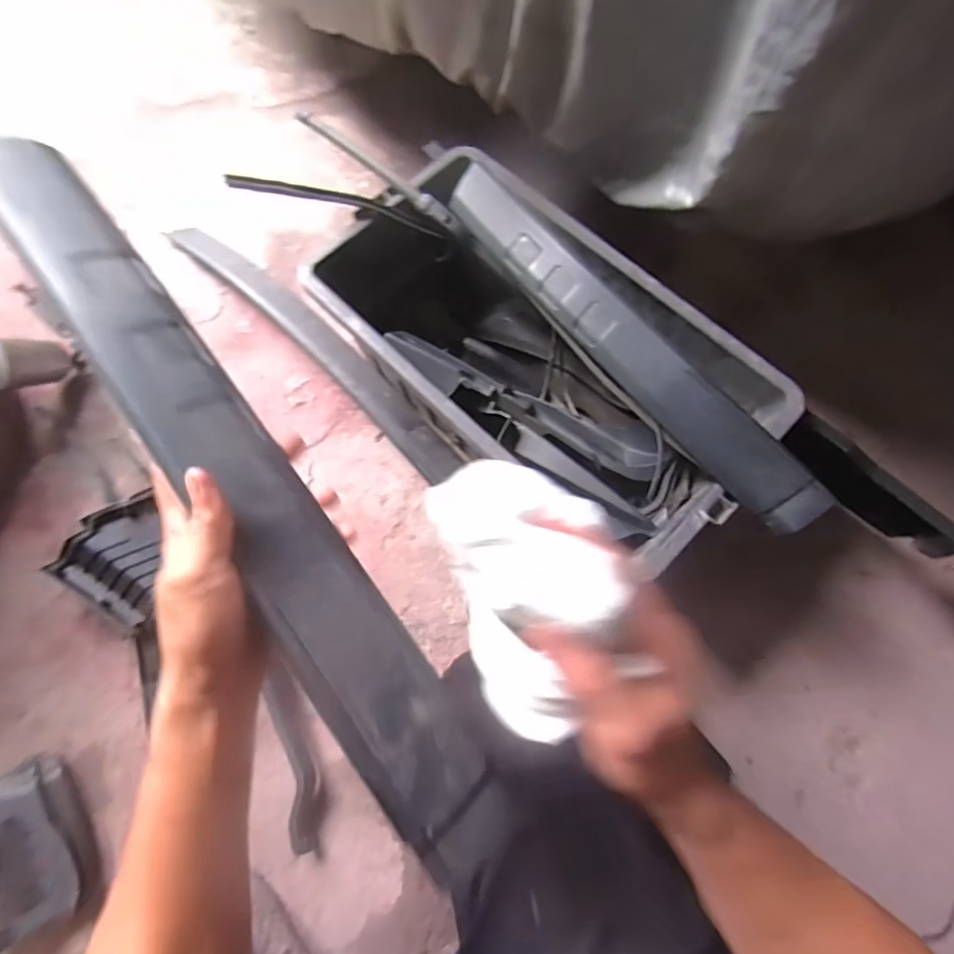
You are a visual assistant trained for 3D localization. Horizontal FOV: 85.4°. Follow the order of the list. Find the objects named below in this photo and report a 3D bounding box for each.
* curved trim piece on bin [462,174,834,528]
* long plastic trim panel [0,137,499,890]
[{"bbox_3d":[0.160,-0.179,0.613,0.058,0.068,0.586,-35,76,-10],"label":"curved trim piece on bin"},{"bbox_3d":[-0.170,-0.015,0.349,0.077,0.013,0.577,-30,79,-36],"label":"long plastic trim panel"}]

